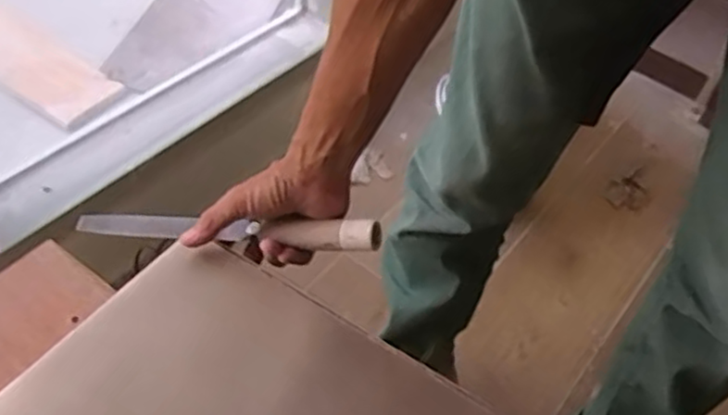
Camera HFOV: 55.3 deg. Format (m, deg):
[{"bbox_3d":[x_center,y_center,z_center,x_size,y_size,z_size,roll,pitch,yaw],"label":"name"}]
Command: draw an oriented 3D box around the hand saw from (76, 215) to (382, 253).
[{"bbox_3d":[-0.133,0.018,0.605,0.316,0.030,0.024,1,44,27],"label":"hand saw"}]

